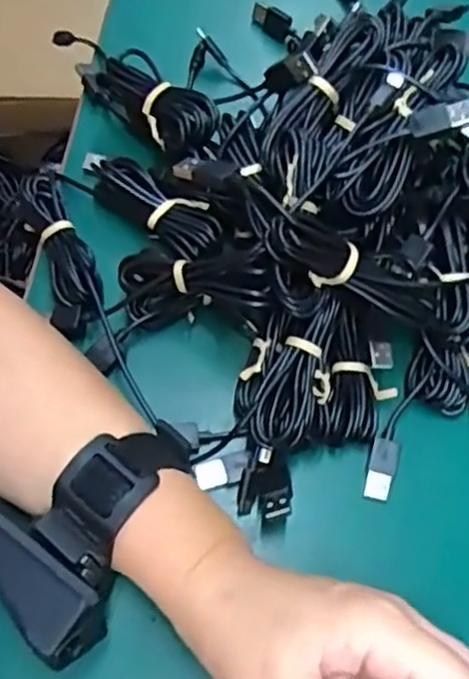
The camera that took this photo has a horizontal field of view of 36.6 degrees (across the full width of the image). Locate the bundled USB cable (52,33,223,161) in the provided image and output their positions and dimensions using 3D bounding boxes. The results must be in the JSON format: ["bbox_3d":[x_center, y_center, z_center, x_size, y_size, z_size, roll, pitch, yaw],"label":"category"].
[{"bbox_3d":[-0.062,-0.151,0.423,0.029,0.045,0.147,-37,53,-21],"label":"bundled USB cable"}]

